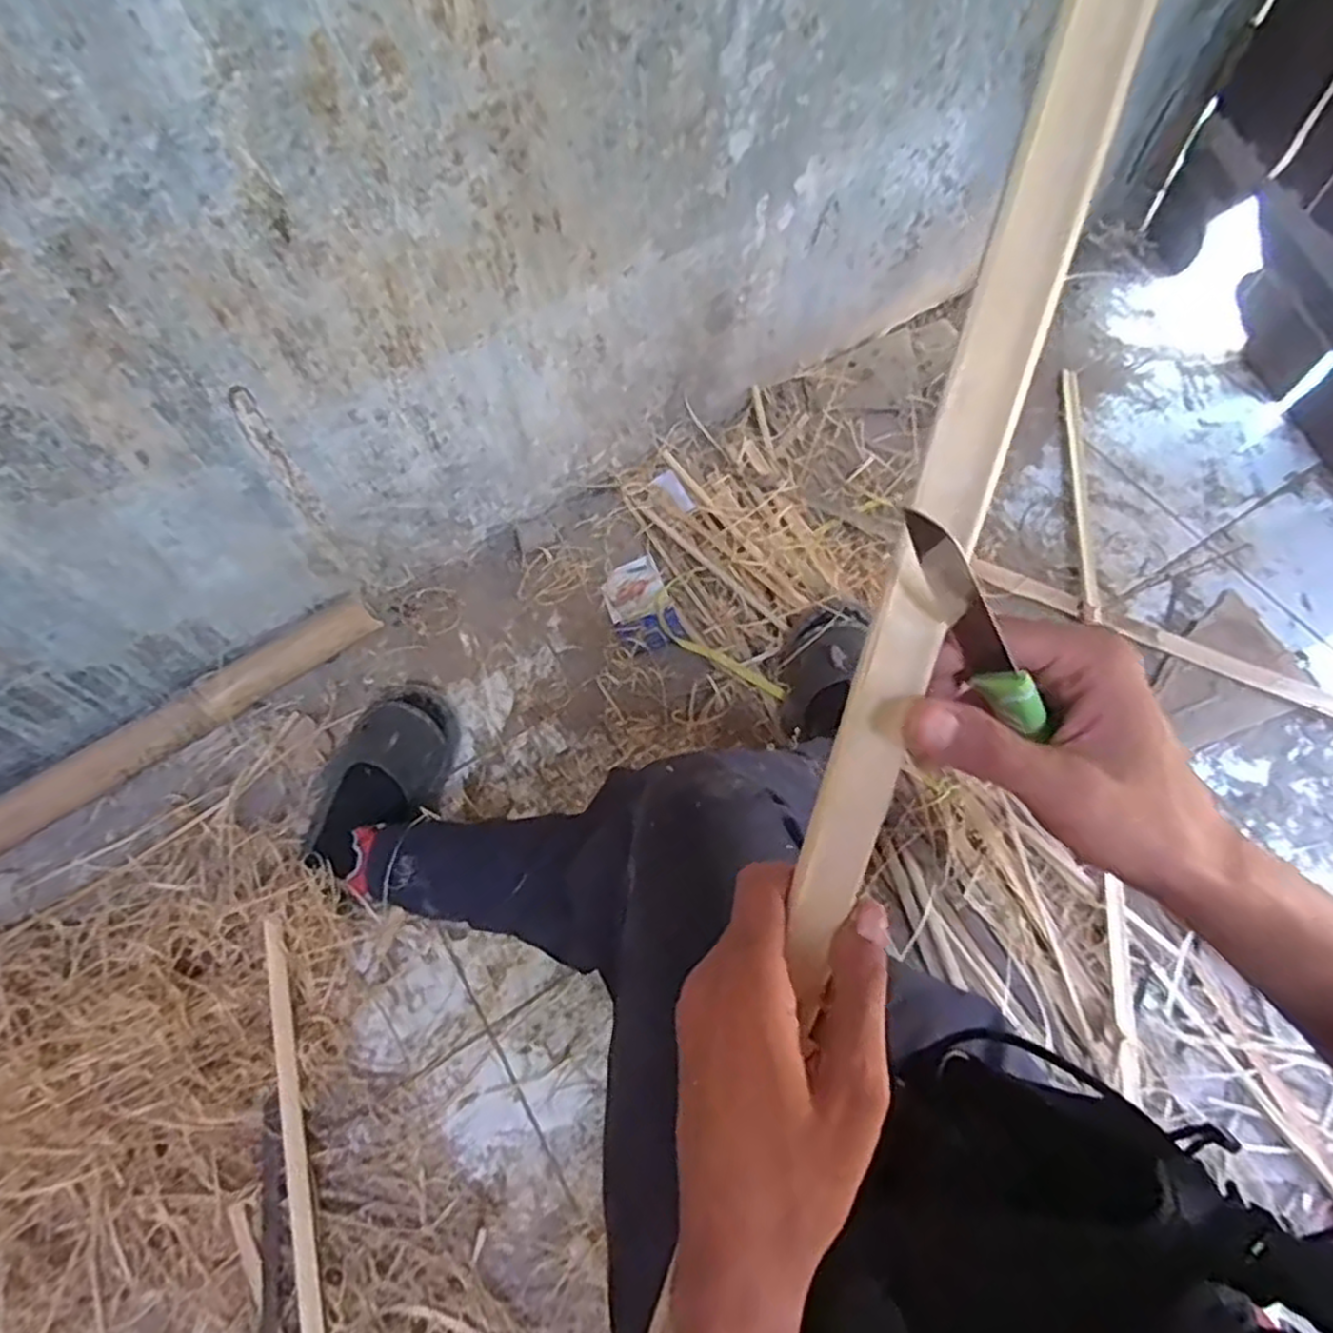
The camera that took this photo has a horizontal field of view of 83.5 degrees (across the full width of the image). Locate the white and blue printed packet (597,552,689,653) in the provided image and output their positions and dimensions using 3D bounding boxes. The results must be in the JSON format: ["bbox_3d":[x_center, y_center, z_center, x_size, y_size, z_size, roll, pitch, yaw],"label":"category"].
[{"bbox_3d":[-0.038,-0.091,1.075,0.090,0.034,0.148,-20,65,-9],"label":"white and blue printed packet"}]

